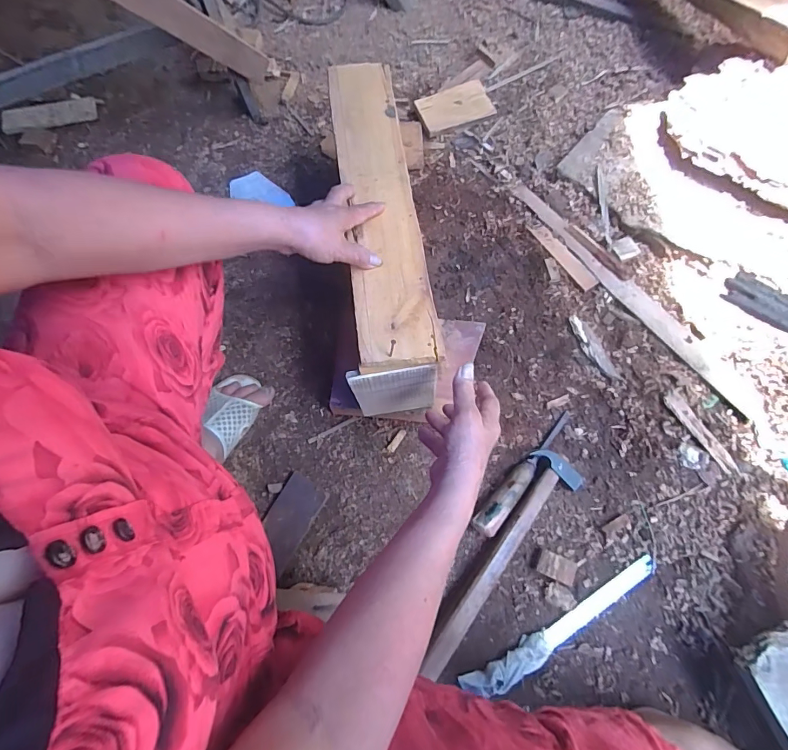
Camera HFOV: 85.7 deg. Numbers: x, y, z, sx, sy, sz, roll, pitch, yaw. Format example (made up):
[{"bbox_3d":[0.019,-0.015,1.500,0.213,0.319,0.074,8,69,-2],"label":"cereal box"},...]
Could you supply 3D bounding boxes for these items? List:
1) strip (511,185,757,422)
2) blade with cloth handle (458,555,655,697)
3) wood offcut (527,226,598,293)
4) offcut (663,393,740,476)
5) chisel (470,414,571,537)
[{"bbox_3d":[0.380,-0.142,0.709,0.042,0.018,0.525,-34,72,-11],"label":"strip"},{"bbox_3d":[0.219,0.319,0.533,0.292,0.031,0.033,-25,71,-8],"label":"blade with cloth handle"},{"bbox_3d":[0.288,-0.207,0.730,0.029,0.004,0.150,-33,72,-11],"label":"wood offcut"},{"bbox_3d":[0.448,0.085,0.617,0.030,0.011,0.133,-32,72,-10],"label":"offcut"},{"bbox_3d":[0.189,0.134,0.599,0.034,0.035,0.220,40,75,15],"label":"chisel"}]

